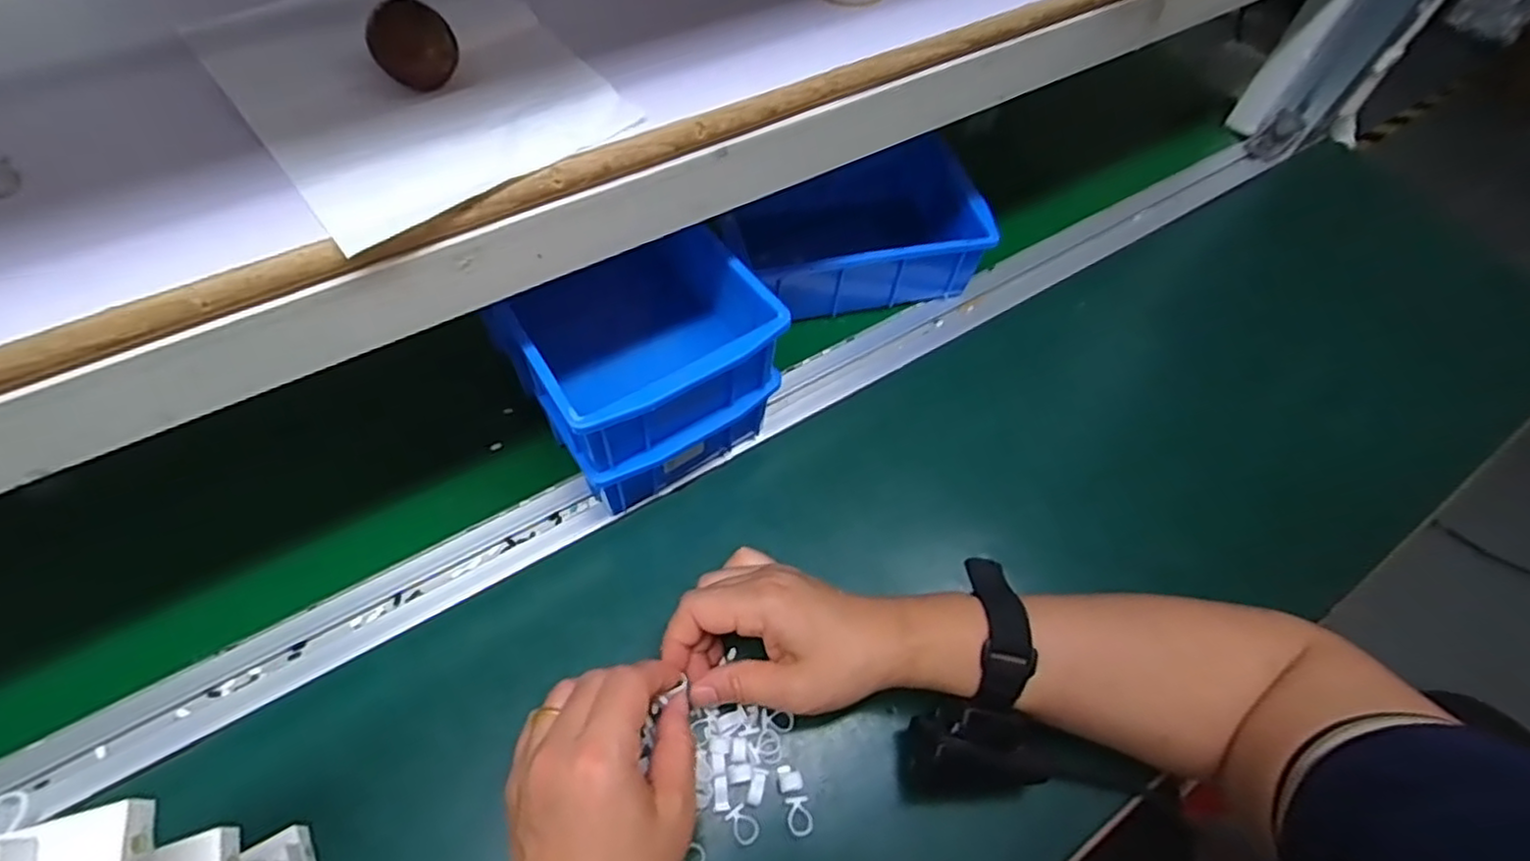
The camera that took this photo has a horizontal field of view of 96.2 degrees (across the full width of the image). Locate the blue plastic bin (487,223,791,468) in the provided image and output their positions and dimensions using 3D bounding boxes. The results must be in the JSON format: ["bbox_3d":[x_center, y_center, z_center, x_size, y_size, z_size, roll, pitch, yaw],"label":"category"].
[{"bbox_3d":[-0.070,-0.052,0.392,0.132,0.067,0.111,-31,65,-21],"label":"blue plastic bin"}]

